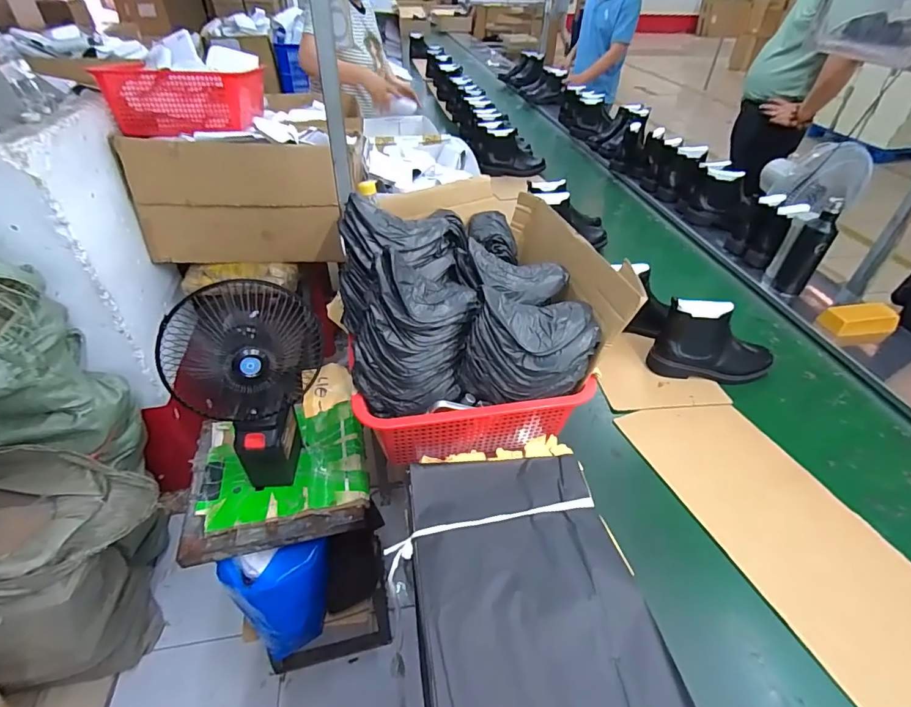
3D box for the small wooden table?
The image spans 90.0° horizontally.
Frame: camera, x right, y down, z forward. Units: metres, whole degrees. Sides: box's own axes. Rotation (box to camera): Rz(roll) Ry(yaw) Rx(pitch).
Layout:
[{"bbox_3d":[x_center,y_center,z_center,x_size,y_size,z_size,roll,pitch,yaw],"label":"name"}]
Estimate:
[{"bbox_3d":[-0.330,0.456,1.054,0.318,0.643,0.295,-7,42,-10],"label":"small wooden table"}]

